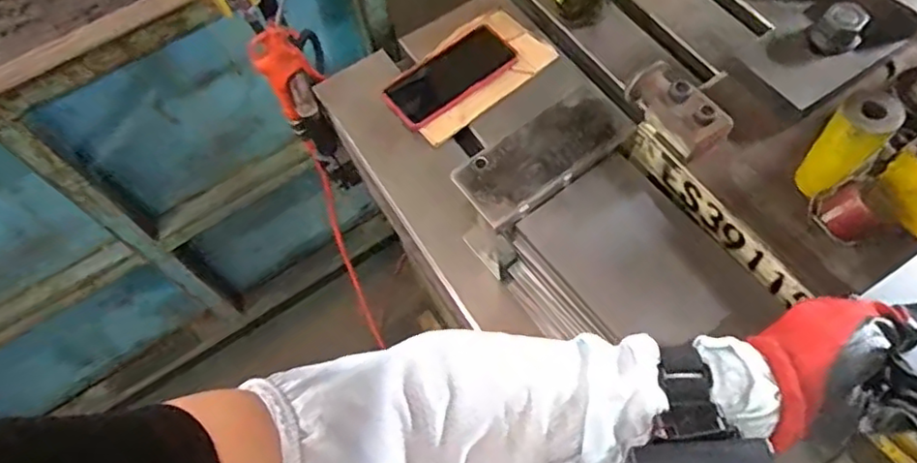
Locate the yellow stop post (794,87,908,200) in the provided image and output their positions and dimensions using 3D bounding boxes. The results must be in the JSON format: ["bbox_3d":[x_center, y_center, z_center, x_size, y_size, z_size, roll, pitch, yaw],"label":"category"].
[{"bbox_3d":[0.293,-0.063,0.478,0.034,0.091,0.037,-41,66,-15],"label":"yellow stop post"}]

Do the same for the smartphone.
[{"bbox_3d":[-0.011,-0.189,0.762,0.162,0.016,0.073,-36,77,-8],"label":"smartphone"}]

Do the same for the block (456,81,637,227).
[{"bbox_3d":[0.080,-0.072,0.574,0.161,0.025,0.072,-35,64,-12],"label":"block"}]

